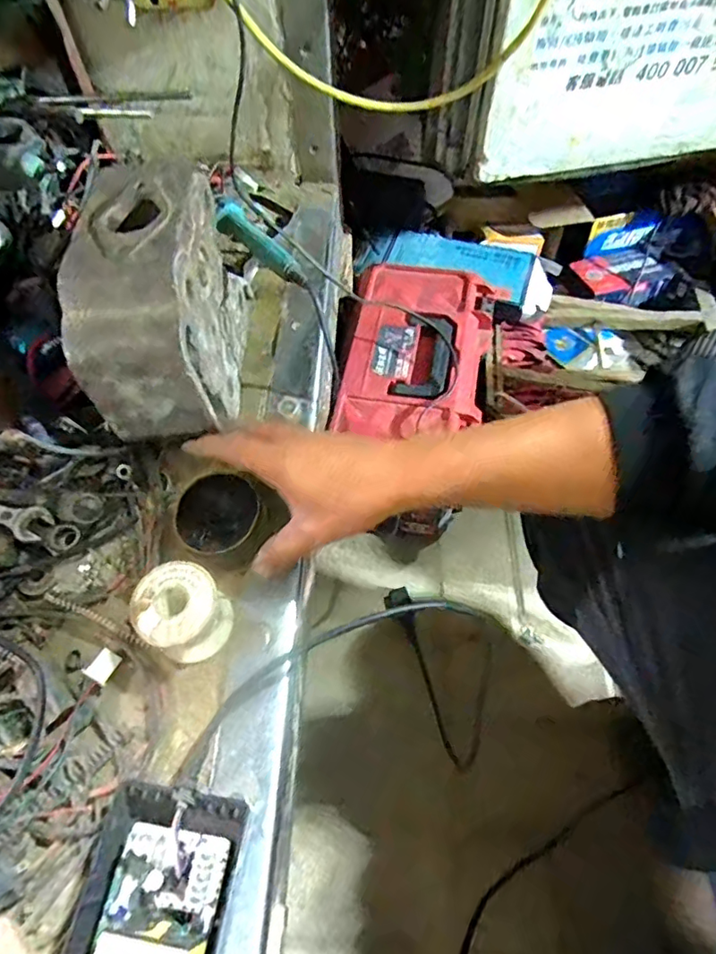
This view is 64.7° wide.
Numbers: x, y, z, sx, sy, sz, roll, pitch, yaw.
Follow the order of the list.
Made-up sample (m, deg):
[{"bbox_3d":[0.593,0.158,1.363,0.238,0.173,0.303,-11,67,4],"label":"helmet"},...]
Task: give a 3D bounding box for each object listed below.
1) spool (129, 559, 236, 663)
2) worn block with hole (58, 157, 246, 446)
[{"bbox_3d":[-0.115,0.092,0.378,0.051,0.051,0.052,-1,59,1],"label":"spool"},{"bbox_3d":[-0.147,-0.123,0.440,0.084,0.155,0.173,-1,59,1],"label":"worn block with hole"}]

